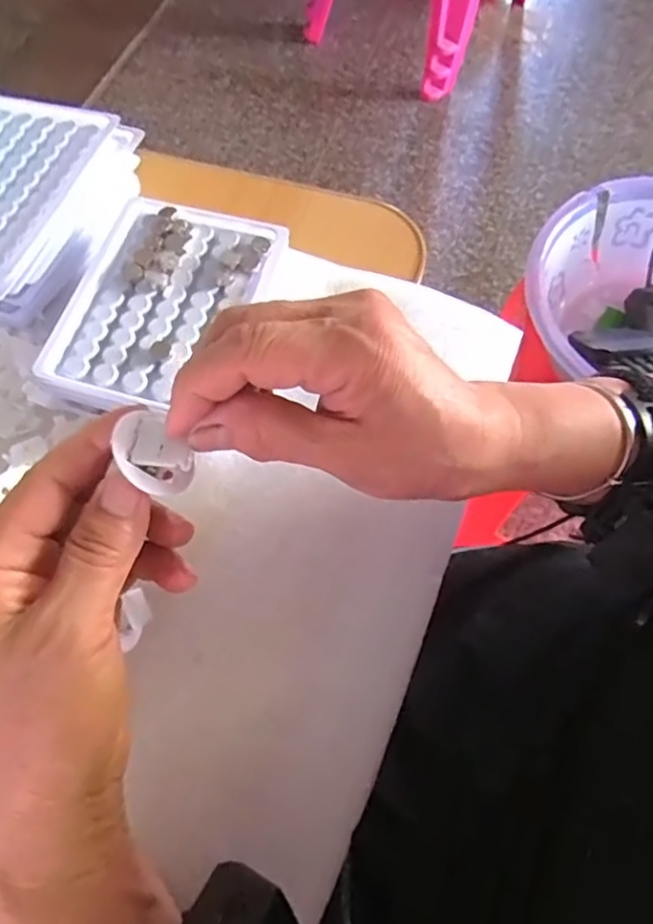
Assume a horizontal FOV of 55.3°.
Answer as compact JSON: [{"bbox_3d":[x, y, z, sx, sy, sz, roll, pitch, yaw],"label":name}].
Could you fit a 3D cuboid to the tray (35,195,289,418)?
[{"bbox_3d":[-0.089,-0.086,0.334,0.091,0.013,0.131,17,65,8],"label":"tray"}]

